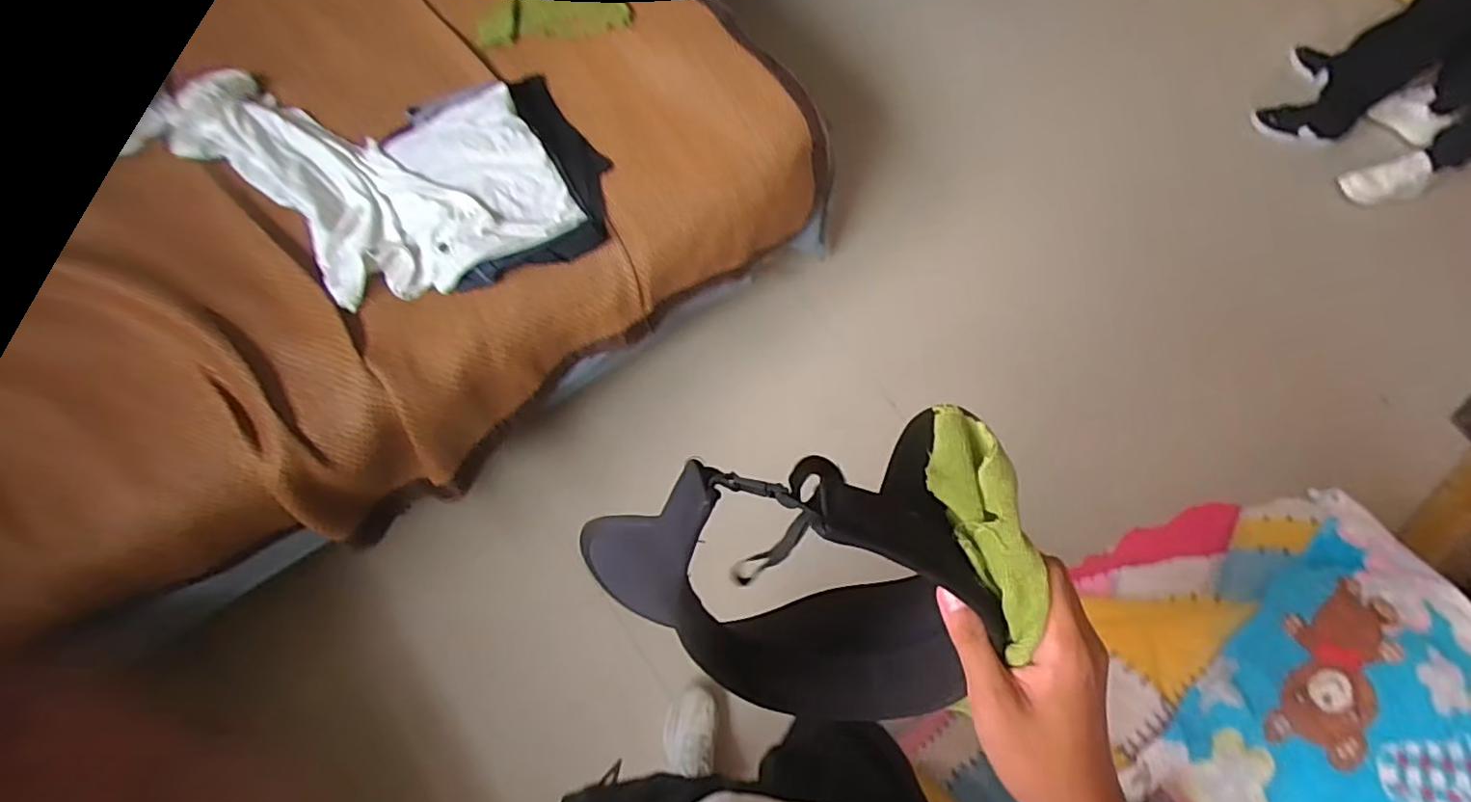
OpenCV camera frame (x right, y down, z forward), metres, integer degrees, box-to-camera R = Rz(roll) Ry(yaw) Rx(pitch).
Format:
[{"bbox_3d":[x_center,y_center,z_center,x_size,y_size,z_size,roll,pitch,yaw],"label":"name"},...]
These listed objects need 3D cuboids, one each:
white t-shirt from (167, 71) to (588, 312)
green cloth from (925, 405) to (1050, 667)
[{"bbox_3d":[-0.579,-0.396,1.073,0.602,0.068,0.404,40,75,10],"label":"white t-shirt"},{"bbox_3d":[0.131,0.066,0.345,0.042,0.035,0.131,-11,69,-5],"label":"green cloth"}]

